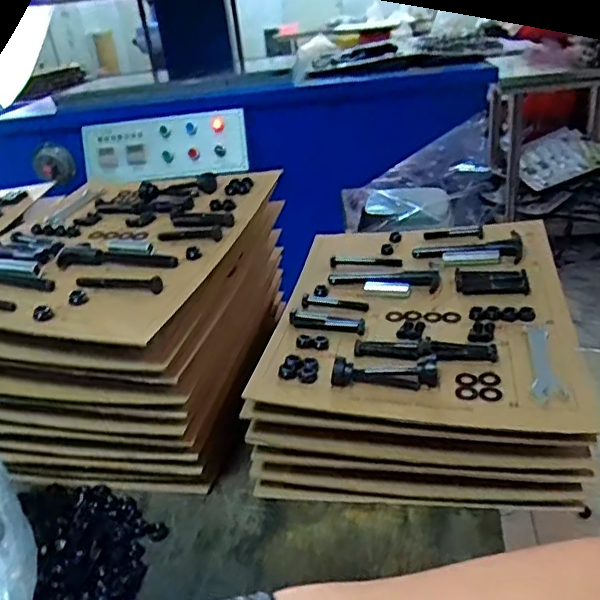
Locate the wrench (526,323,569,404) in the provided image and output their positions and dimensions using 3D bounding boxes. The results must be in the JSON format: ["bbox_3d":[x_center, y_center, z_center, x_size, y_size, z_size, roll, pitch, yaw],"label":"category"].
[{"bbox_3d":[0.227,0.053,0.559,0.027,0.009,0.125,-1,28,14],"label":"wrench"}]

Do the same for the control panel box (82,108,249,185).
[{"bbox_3d":[-0.359,-0.396,1.548,0.445,0.180,0.065,0,28,15],"label":"control panel box"}]

